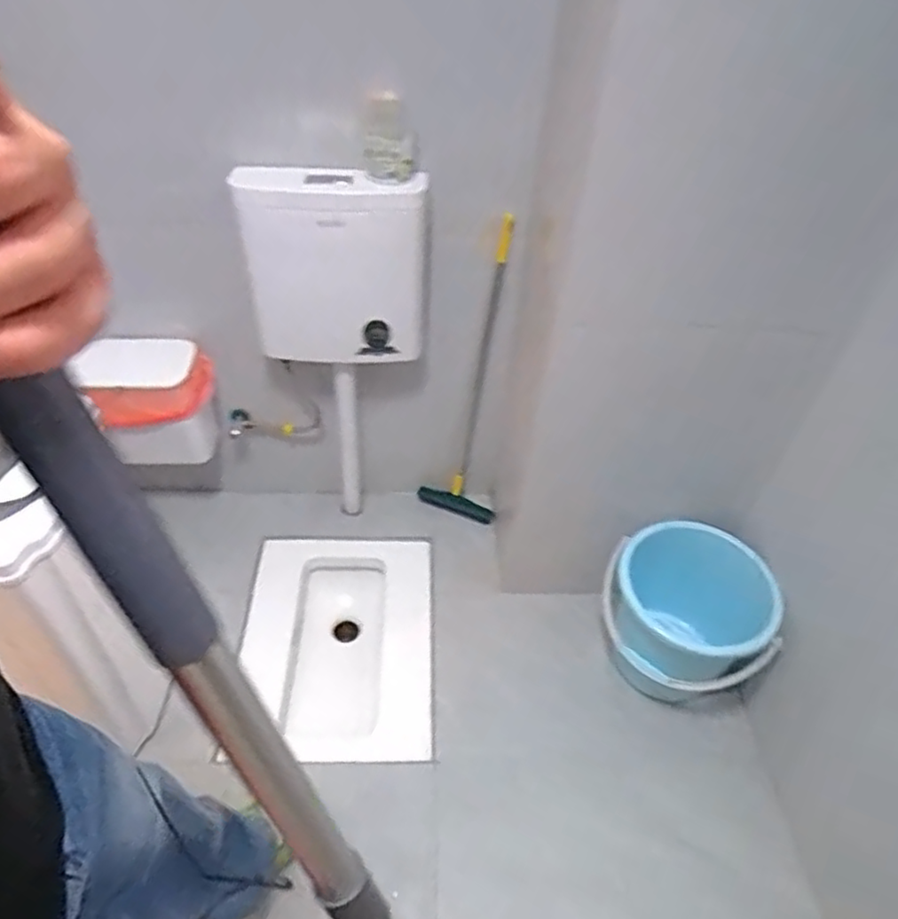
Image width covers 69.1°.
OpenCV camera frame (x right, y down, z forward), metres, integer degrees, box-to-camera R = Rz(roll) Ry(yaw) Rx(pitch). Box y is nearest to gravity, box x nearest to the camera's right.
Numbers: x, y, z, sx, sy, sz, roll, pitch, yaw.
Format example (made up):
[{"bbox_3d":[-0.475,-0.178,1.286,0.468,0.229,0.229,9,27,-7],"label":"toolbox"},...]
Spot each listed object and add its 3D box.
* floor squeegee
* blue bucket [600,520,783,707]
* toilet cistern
[{"bbox_3d":[0.022,-0.162,1.497,0.199,0.769,0.114,8,44,10],"label":"floor squeegee"},{"bbox_3d":[0.484,0.327,1.357,0.338,0.316,0.244,25,49,25],"label":"blue bucket"},{"bbox_3d":[-0.224,-0.368,1.283,0.355,0.349,0.136,1,43,3],"label":"toilet cistern"}]

